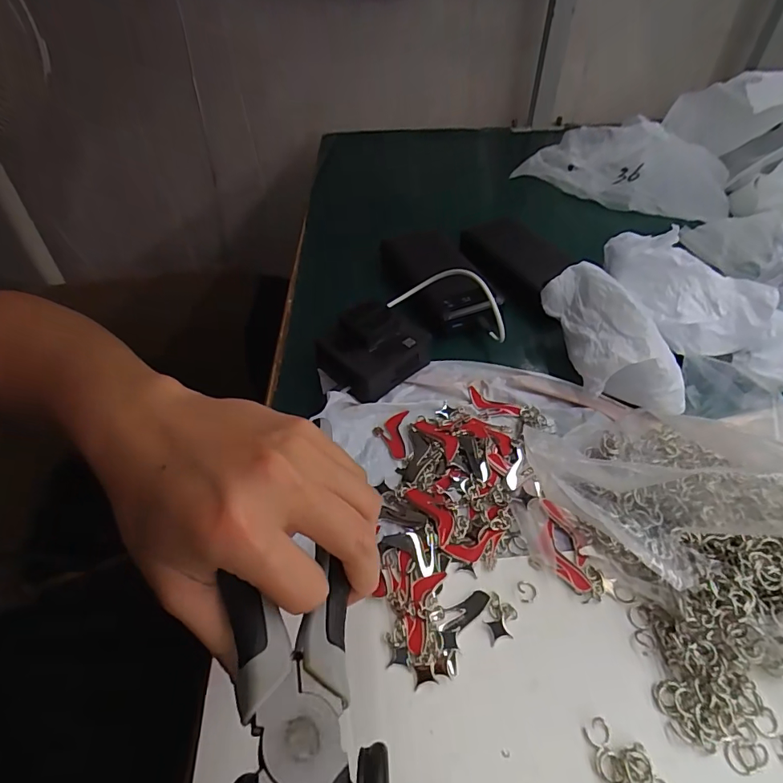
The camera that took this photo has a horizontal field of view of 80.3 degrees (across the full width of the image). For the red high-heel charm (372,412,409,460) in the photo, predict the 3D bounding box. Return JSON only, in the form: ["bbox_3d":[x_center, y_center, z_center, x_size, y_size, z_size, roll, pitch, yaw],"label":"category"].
[{"bbox_3d":[-0.001,0.035,0.363,0.026,0.004,0.044,2,48,4],"label":"red high-heel charm"}]

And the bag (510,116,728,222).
[{"bbox_3d":[0.311,-0.301,0.615,0.250,0.070,0.133,32,57,27],"label":"bag"}]

